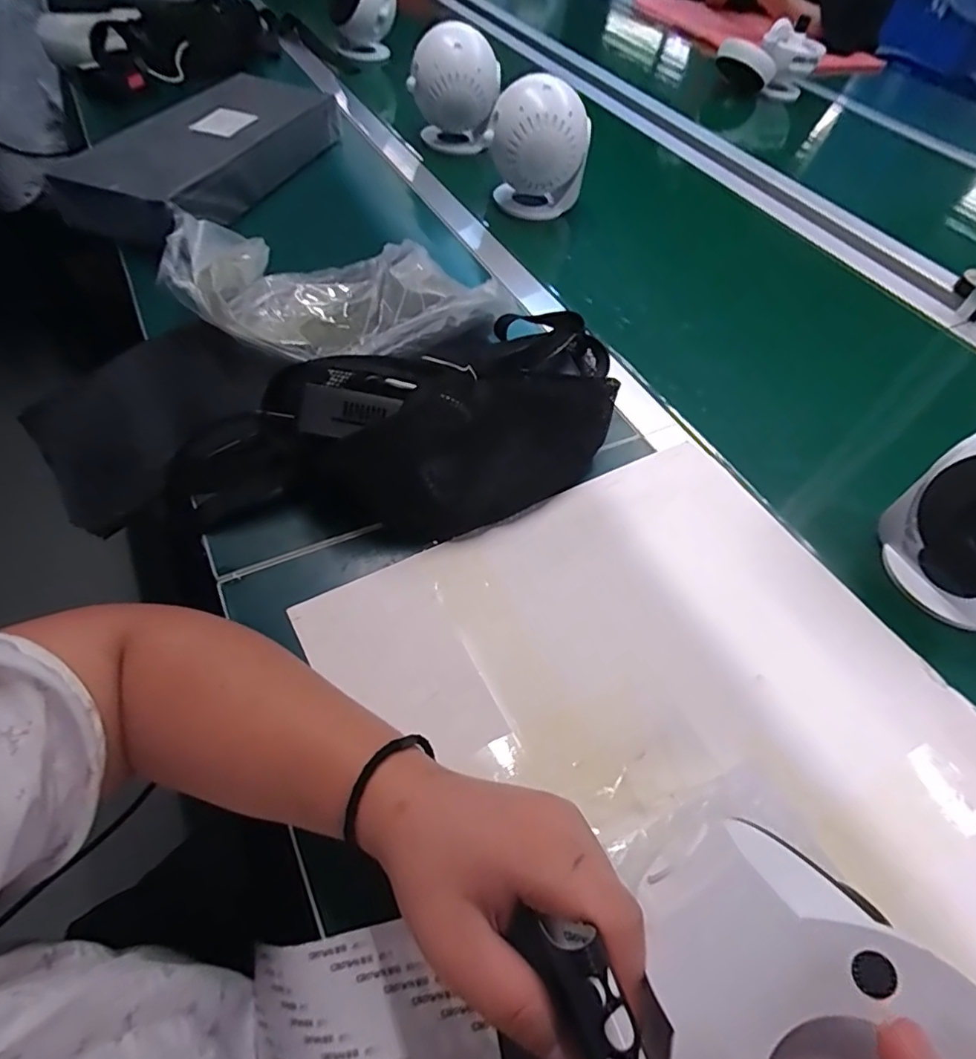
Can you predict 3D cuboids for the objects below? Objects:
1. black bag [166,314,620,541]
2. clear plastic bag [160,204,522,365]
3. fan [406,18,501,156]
[{"bbox_3d":[-0.042,-0.075,0.413,0.341,0.082,0.152,-27,60,-22],"label":"black bag"},{"bbox_3d":[-0.122,-0.206,0.488,0.278,0.063,0.153,-10,55,-11],"label":"clear plastic bag"},{"bbox_3d":[-0.044,-0.570,0.749,0.110,0.134,0.119,1,54,-5],"label":"fan"}]

